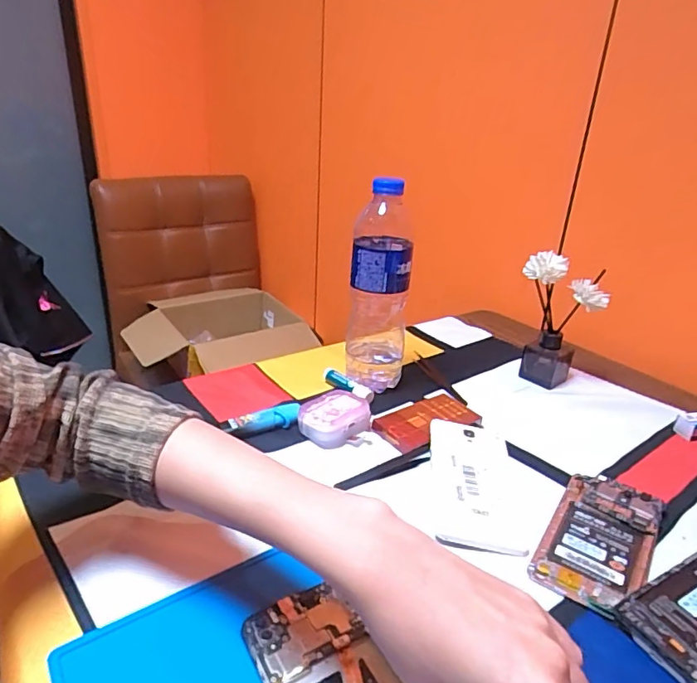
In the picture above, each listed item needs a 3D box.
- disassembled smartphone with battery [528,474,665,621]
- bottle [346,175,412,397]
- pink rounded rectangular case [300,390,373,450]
[{"bbox_3d":[0.192,0.147,0.398,0.070,0.009,0.140,19,29,30],"label":"disassembled smartphone with battery"},{"bbox_3d":[0.034,-0.053,0.566,0.065,0.222,0.062,5,25,2],"label":"bottle"},{"bbox_3d":[-0.016,0.075,0.506,0.055,0.031,0.065,24,31,37],"label":"pink rounded rectangular case"}]

